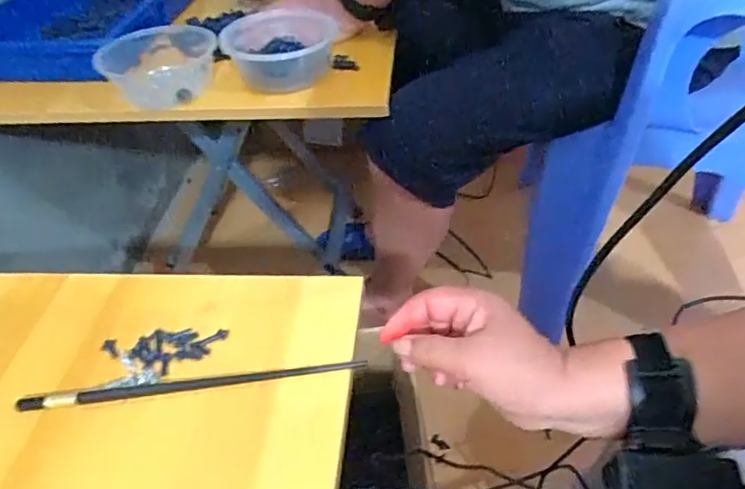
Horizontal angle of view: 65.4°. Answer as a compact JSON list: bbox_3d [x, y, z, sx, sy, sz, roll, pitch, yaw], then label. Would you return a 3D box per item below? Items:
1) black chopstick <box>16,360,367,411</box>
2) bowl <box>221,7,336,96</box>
[{"bbox_3d":[-0.120,0.092,0.390,0.227,0.005,0.011,-8,40,-2],"label":"black chopstick"},{"bbox_3d":[-0.116,-0.233,0.713,0.130,0.067,0.125,-3,40,3],"label":"bowl"}]

